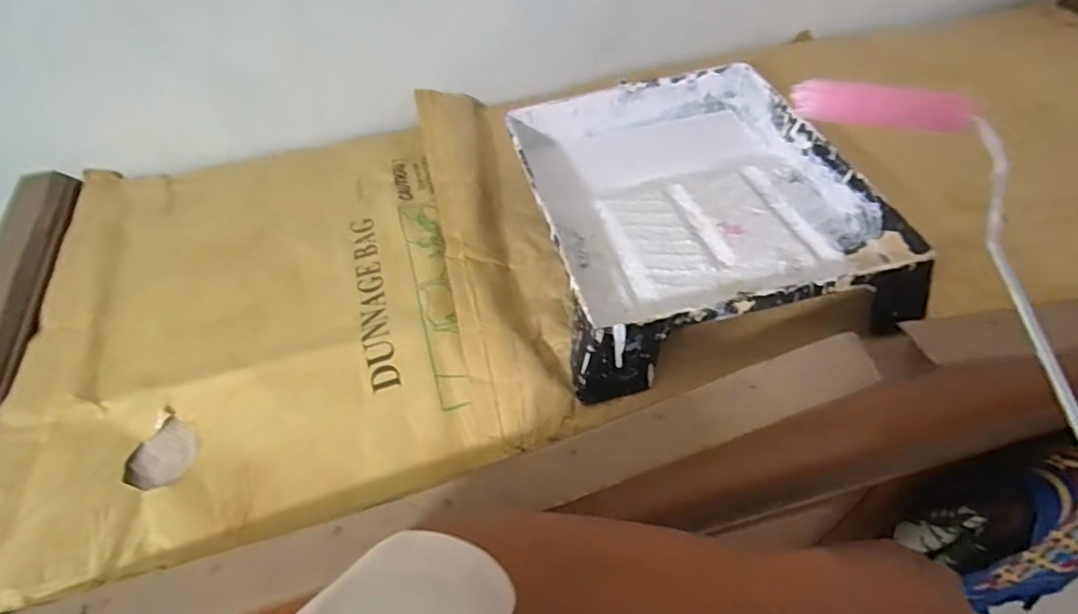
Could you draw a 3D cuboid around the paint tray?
[{"bbox_3d":[0.140,-0.108,0.582,0.294,0.067,0.361,-12,50,-6],"label":"paint tray"}]

